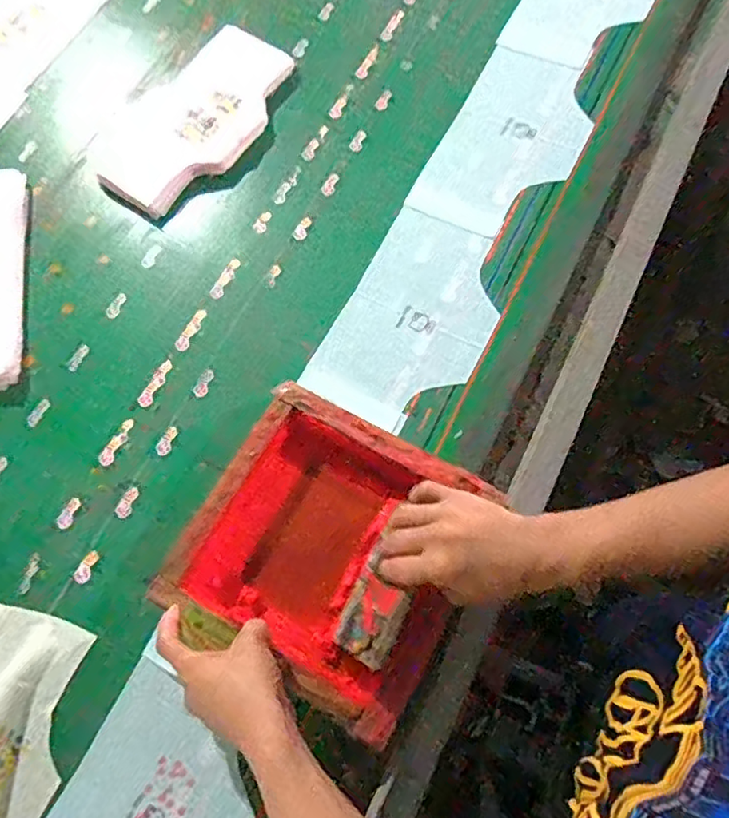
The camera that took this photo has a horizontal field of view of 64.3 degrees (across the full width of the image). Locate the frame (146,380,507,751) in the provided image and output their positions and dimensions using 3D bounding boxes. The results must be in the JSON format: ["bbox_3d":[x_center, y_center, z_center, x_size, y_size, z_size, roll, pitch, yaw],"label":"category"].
[{"bbox_3d":[-0.032,0.132,0.569,0.252,0.054,0.250,28,76,9],"label":"frame"}]

